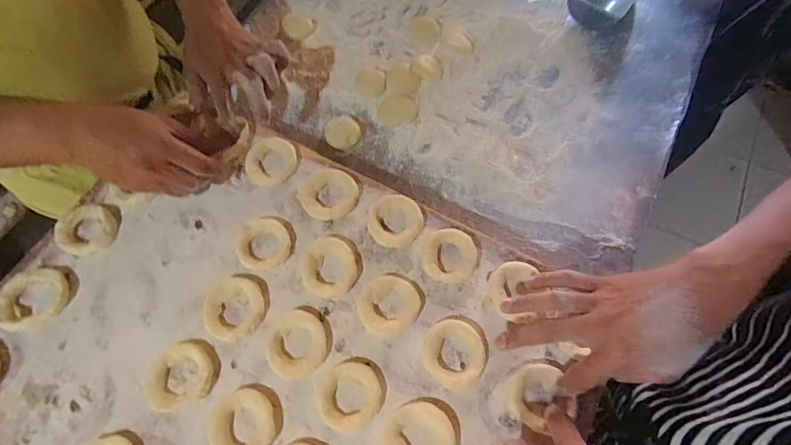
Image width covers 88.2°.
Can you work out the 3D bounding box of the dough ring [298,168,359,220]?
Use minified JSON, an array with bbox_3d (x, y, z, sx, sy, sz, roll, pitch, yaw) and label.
[{"bbox_3d":[-0.079,-0.035,0.473,0.069,0.010,0.063,-1,68,2],"label":"dough ring"}]

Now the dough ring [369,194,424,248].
[{"bbox_3d":[0.000,-0.001,0.460,0.061,0.014,0.060,-1,68,2],"label":"dough ring"}]

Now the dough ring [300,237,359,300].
[{"bbox_3d":[-0.069,0.046,0.440,0.059,0.013,0.066,-3,68,2],"label":"dough ring"}]

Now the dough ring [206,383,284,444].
[{"bbox_3d":[-0.141,0.187,0.381,0.065,0.014,0.061,-1,68,2],"label":"dough ring"}]

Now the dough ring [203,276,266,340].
[{"bbox_3d":[-0.166,0.087,0.421,0.057,0.015,0.063,-5,68,1],"label":"dough ring"}]

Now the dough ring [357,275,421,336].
[{"bbox_3d":[-0.007,0.084,0.420,0.062,0.011,0.056,-42,72,-13],"label":"dough ring"}]

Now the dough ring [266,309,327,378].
[{"bbox_3d":[-0.097,0.121,0.407,0.054,0.010,0.063,14,70,8],"label":"dough ring"}]

